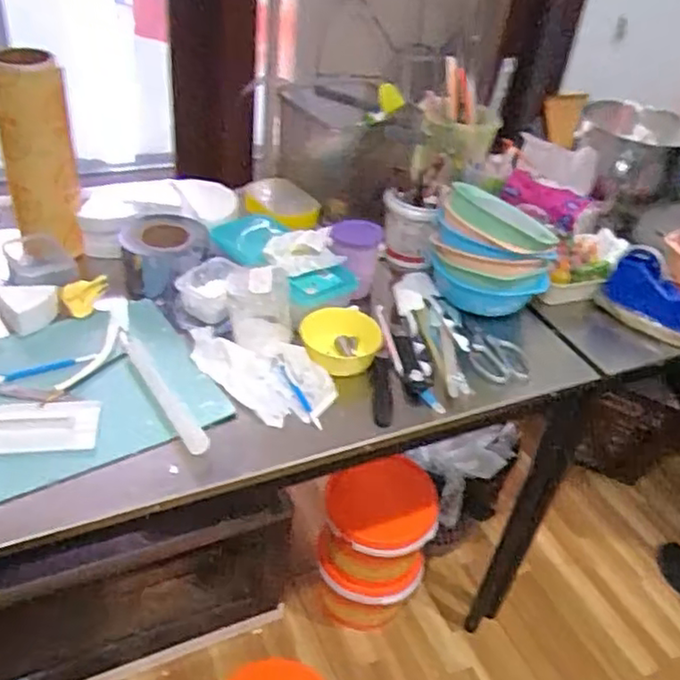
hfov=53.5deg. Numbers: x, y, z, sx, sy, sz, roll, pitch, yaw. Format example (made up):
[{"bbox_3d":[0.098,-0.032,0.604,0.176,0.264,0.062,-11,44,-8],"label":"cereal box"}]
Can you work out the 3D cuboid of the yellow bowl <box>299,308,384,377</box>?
[{"bbox_3d":[0.001,-0.001,0.991,0.117,0.041,0.112,7,38,-1],"label":"yellow bowl"}]

